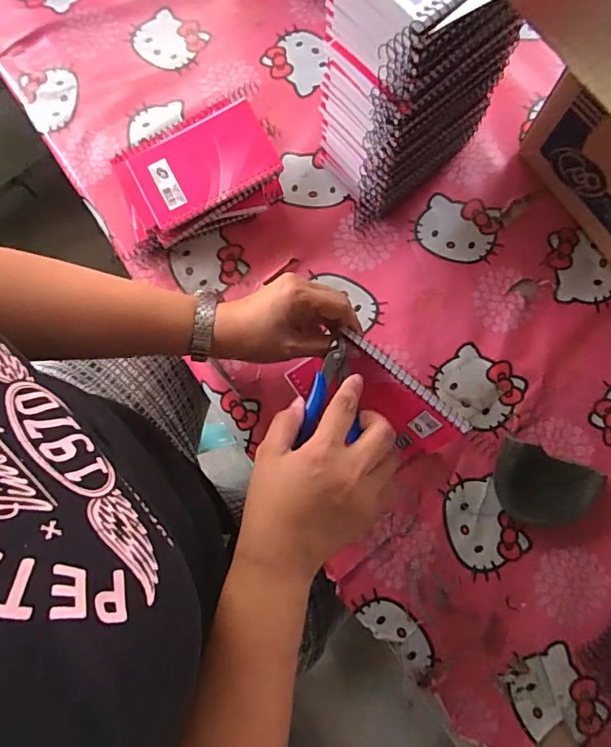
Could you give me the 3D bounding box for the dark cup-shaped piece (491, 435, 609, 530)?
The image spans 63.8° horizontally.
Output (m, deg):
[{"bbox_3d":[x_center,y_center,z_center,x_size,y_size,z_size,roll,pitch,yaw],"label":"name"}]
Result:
[{"bbox_3d":[0.211,0.103,0.443,0.081,0.030,0.066,27,80,6],"label":"dark cup-shaped piece"}]

